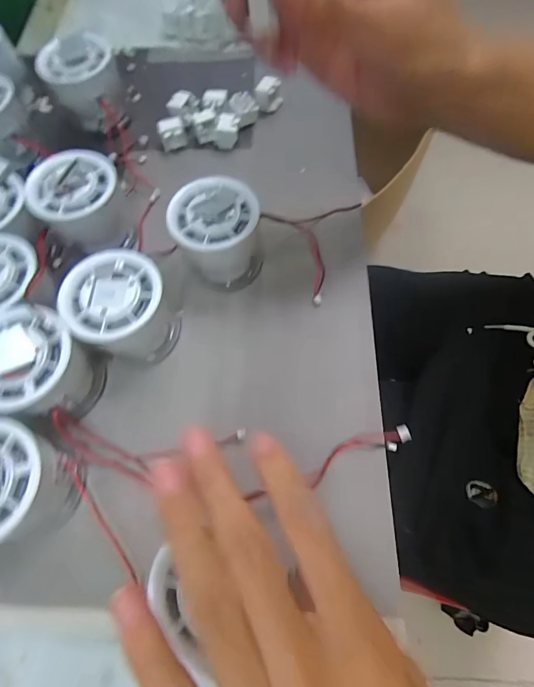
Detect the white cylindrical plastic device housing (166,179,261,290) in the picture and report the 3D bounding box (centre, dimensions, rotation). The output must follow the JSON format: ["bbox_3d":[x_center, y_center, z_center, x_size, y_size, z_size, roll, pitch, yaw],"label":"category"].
[{"bbox_3d":[-0.034,-0.071,0.250,0.055,0.056,0.055,-5,67,1],"label":"white cylindrical plastic device housing"}]

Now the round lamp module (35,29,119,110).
[{"bbox_3d":[-0.151,-0.216,0.308,0.057,0.058,0.054,-1,67,2],"label":"round lamp module"}]

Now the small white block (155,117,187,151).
[{"bbox_3d":[-0.082,-0.181,0.315,0.022,0.024,0.012,-17,67,-5],"label":"small white block"}]

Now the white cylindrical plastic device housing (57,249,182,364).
[{"bbox_3d":[-0.088,-0.019,0.230,0.055,0.054,0.057,-1,67,2],"label":"white cylindrical plastic device housing"}]

